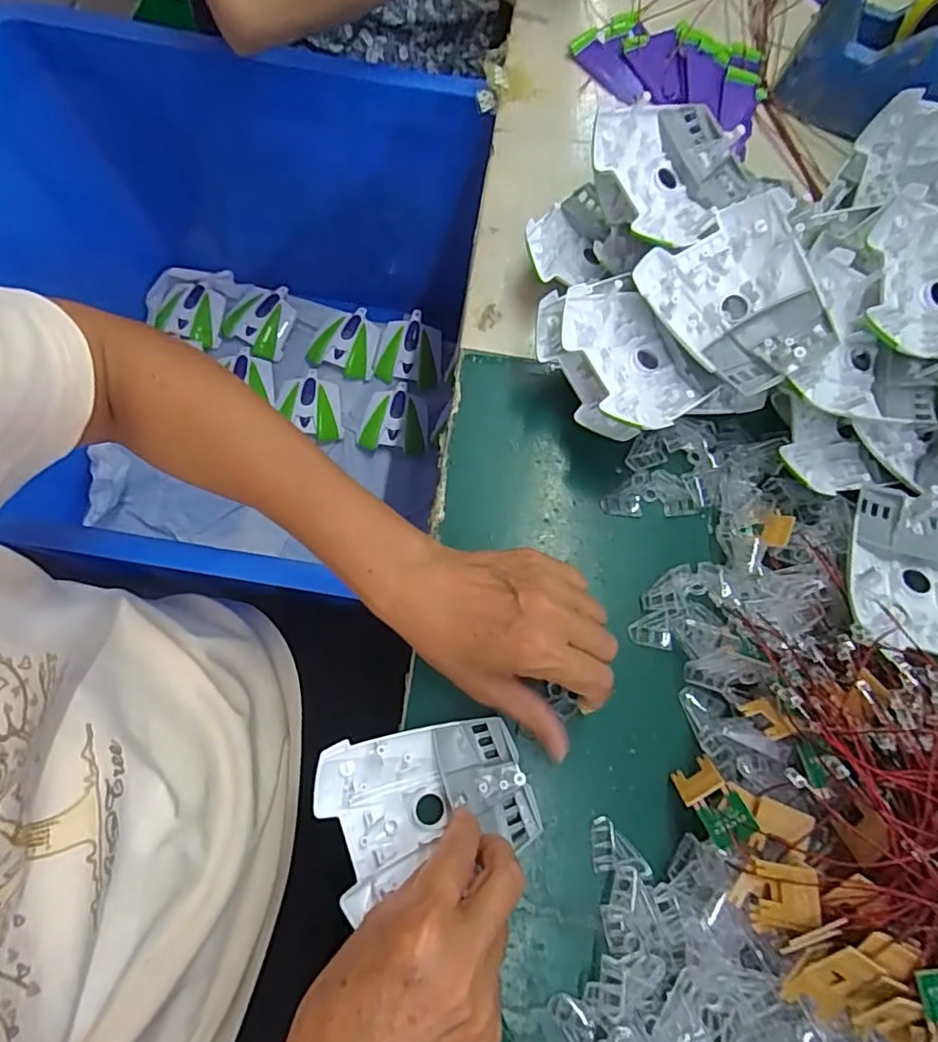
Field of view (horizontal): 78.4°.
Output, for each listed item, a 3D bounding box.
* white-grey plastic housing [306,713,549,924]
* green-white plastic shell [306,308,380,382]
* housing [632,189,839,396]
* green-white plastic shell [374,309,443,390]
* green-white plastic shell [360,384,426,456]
[{"bbox_3d":[-0.023,0.151,0.312,0.108,0.026,0.078,-18,74,-5],"label":"white-grey plastic housing"},{"bbox_3d":[-0.177,-0.256,0.823,0.097,0.026,0.097,11,74,1],"label":"green-white plastic shell"},{"bbox_3d":[0.165,-0.135,0.347,0.093,0.031,0.107,-31,78,-10],"label":"housing"},{"bbox_3d":[-0.082,-0.244,0.827,0.093,0.032,0.100,11,92,0],"label":"green-white plastic shell"},{"bbox_3d":[-0.101,-0.144,0.793,0.090,0.021,0.101,5,74,-1],"label":"green-white plastic shell"}]

